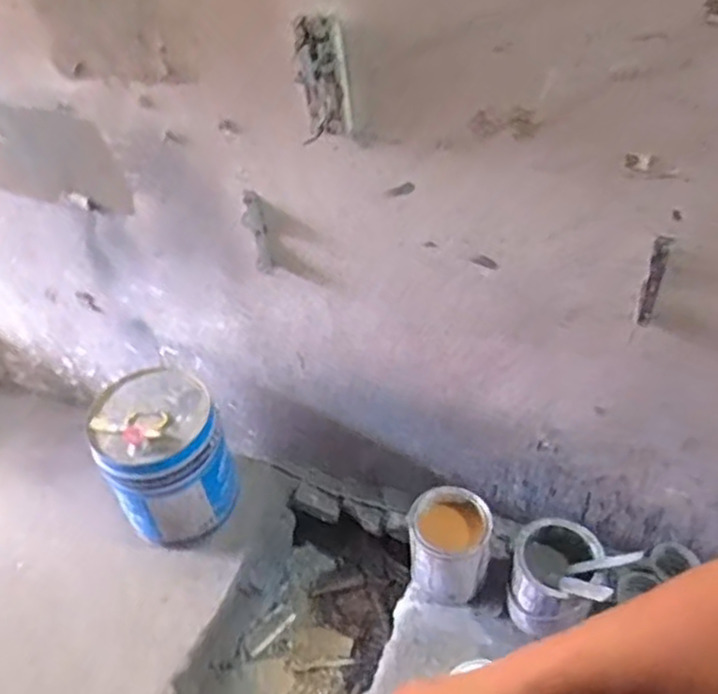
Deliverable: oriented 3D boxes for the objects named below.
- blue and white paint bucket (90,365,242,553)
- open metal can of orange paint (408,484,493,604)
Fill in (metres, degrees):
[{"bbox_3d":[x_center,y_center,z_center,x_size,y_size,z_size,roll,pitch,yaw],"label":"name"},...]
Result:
[{"bbox_3d":[-0.441,0.252,1.595,0.274,0.365,0.271,-3,44,3],"label":"blue and white paint bucket"},{"bbox_3d":[0.190,0.420,1.462,0.167,0.179,0.176,4,45,10],"label":"open metal can of orange paint"}]

